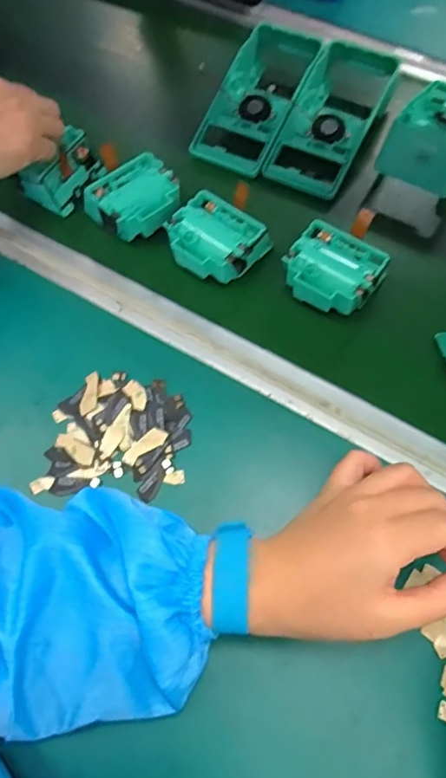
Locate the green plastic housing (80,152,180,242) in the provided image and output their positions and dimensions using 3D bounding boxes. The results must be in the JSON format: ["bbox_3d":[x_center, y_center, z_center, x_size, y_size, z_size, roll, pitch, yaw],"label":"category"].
[{"bbox_3d":[-0.082,-0.178,0.497,0.078,0.035,0.074,-31,68,-11],"label":"green plastic housing"}]

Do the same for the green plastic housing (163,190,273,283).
[{"bbox_3d":[-0.008,-0.132,0.474,0.077,0.036,0.070,33,71,16],"label":"green plastic housing"}]

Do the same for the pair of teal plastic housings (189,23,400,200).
[{"bbox_3d":[0.079,-0.297,0.561,0.167,0.057,0.199,25,69,14],"label":"pair of teal plastic housings"}]

